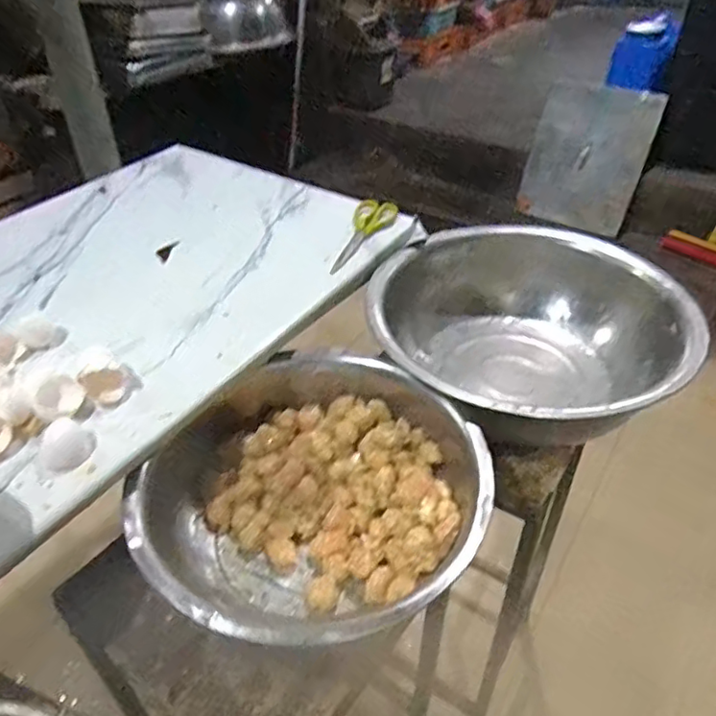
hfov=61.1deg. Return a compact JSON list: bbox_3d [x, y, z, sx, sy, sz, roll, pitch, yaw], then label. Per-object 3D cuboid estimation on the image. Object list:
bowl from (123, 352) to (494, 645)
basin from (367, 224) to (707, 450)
[{"bbox_3d":[-0.050,0.150,0.631,0.323,0.114,0.338,0,41,0],"label":"bowl"},{"bbox_3d":[0.219,-0.020,0.825,0.378,0.155,0.393,0,41,0],"label":"basin"}]

